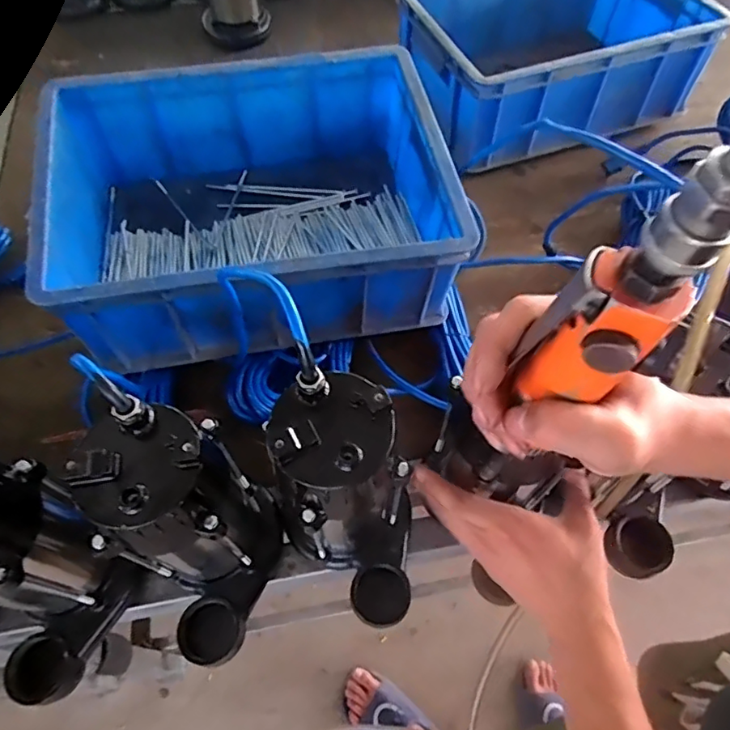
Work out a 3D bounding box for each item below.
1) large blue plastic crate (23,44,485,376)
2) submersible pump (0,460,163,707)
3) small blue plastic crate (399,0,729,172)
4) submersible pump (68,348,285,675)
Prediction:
[{"bbox_3d":[-0.119,-0.170,0.607,0.397,0.175,0.297,-10,59,-6],"label":"large blue plastic crate"},{"bbox_3d":[-0.275,0.161,0.419,0.096,0.234,0.144,22,61,12],"label":"submersible pump"},{"bbox_3d":[0.275,-0.482,0.847,0.400,0.160,0.302,-17,60,-11],"label":"small blue plastic crate"},{"bbox_3d":[-0.131,0.127,0.423,0.098,0.260,0.138,-14,60,-9],"label":"submersible pump"}]

